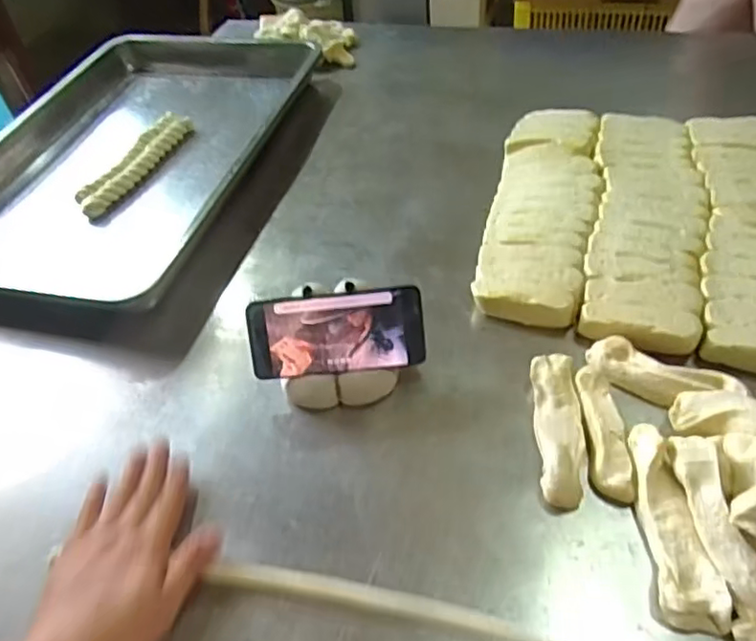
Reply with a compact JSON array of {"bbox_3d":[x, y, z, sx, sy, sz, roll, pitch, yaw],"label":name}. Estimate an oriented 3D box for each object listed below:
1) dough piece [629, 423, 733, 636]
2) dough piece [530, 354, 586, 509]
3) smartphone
[{"bbox_3d":[0.217,0.151,0.468,0.039,0.036,0.147,-4,47,3],"label":"dough piece"},{"bbox_3d":[0.156,0.093,0.538,0.037,0.029,0.139,-1,47,6],"label":"dough piece"},{"bbox_3d":[-0.039,0.012,0.587,0.161,0.075,0.009,-5,13,2],"label":"smartphone"}]

